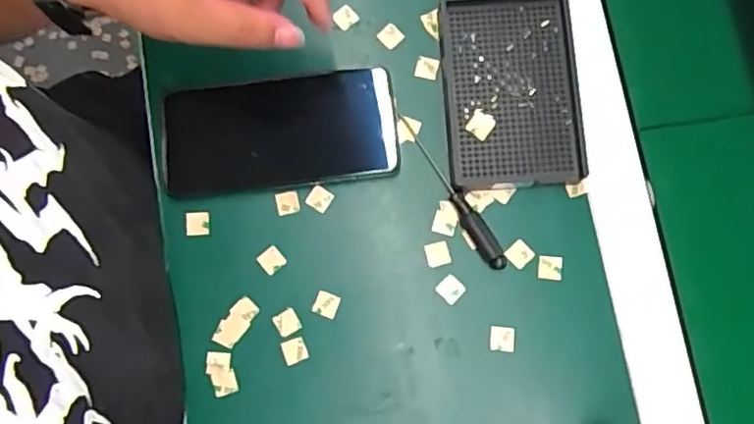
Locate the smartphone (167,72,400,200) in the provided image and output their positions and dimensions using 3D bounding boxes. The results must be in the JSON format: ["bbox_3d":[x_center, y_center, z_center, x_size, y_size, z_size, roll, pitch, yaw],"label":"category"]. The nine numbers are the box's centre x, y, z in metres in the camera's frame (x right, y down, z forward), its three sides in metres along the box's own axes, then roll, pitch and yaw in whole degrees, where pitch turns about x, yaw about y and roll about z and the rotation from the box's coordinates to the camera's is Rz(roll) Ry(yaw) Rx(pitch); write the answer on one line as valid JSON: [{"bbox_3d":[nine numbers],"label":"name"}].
[{"bbox_3d":[-0.068,-0.056,0.430,0.163,0.014,0.077,-8,81,-2],"label":"smartphone"}]

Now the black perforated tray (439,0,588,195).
[{"bbox_3d":[0.095,-0.085,0.434,0.092,0.024,0.135,-2,81,-2],"label":"black perforated tray"}]

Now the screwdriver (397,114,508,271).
[{"bbox_3d":[0.051,-0.015,0.427,0.013,0.013,0.126,-32,83,-6],"label":"screwdriver"}]

